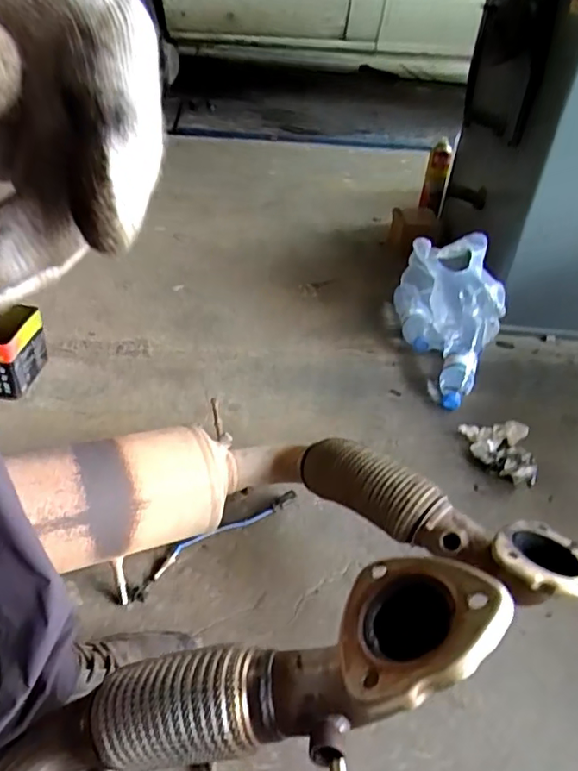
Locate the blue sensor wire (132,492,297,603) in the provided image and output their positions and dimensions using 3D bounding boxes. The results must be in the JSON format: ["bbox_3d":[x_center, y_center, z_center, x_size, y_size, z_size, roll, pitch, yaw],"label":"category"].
[{"bbox_3d":[-0.100,0.208,0.802,0.260,0.023,0.034,-25,47,-35],"label":"blue sensor wire"}]

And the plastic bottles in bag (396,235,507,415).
[{"bbox_3d":[0.331,-0.148,1.186,0.171,0.214,0.348,5,37,0],"label":"plastic bottles in bag"}]

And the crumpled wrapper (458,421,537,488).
[{"bbox_3d":[0.361,0.114,0.993,0.106,0.039,0.121,1,37,-5],"label":"crumpled wrapper"}]

